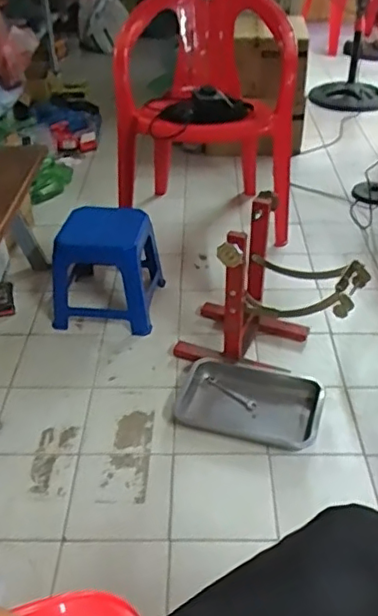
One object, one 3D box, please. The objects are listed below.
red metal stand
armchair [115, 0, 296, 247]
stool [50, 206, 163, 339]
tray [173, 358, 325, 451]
[{"bbox_3d":[0.183,-0.034,1.365,0.407,0.372,0.236,11,39,16],"label":"red metal stand"},{"bbox_3d":[0.069,-0.582,1.824,0.501,0.662,0.499,4,38,7],"label":"armchair"},{"bbox_3d":[-0.219,-0.109,1.568,0.256,0.254,0.230,4,38,7],"label":"stool"},{"bbox_3d":[0.133,0.215,1.337,0.321,0.042,0.216,5,38,8],"label":"tray"}]

